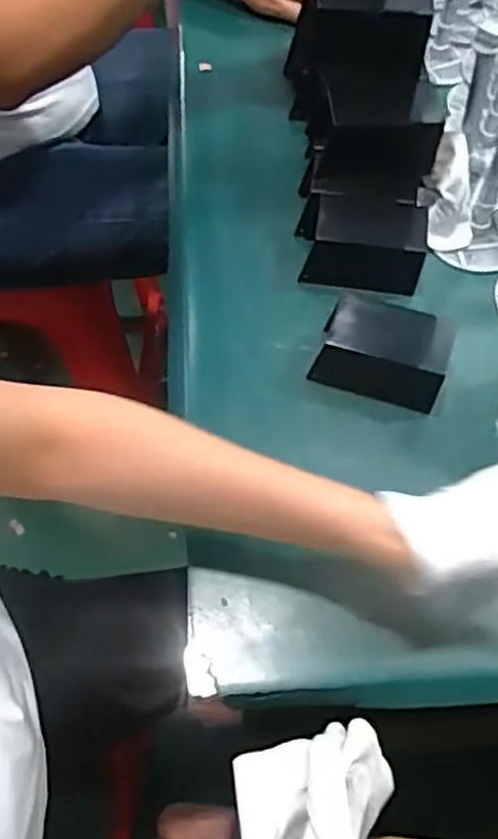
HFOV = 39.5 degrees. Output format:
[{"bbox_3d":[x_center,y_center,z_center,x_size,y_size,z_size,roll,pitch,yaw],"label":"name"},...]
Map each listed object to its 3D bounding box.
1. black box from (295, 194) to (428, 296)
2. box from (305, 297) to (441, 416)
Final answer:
[{"bbox_3d":[0.096,-0.158,0.610,0.113,0.055,0.070,10,60,6],"label":"black box"},{"bbox_3d":[0.106,-0.055,0.552,0.100,0.052,0.060,18,62,11],"label":"box"}]

